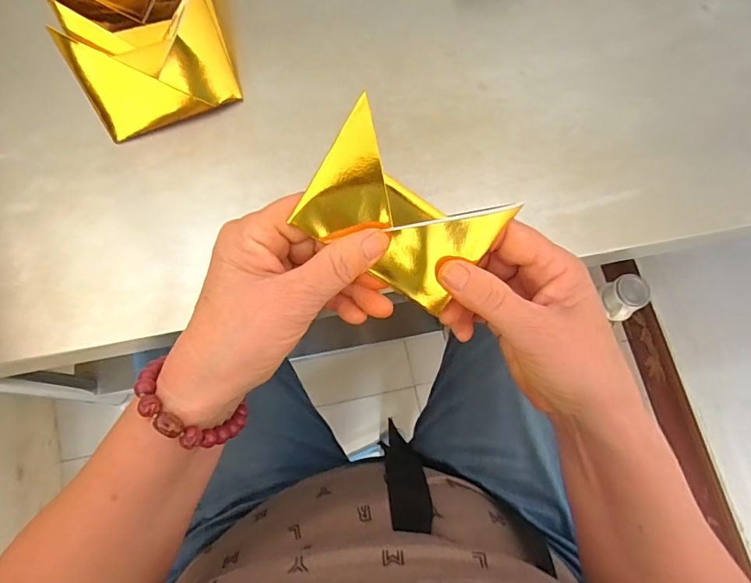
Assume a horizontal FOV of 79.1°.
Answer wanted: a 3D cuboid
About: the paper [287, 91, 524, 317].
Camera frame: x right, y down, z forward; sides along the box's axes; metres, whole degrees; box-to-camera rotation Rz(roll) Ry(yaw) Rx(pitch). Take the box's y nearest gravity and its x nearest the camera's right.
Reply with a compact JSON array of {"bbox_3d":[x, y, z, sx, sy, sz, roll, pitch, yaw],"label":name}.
[{"bbox_3d":[0.014,-0.041,0.245,0.098,0.014,0.069,32,99,-14],"label":"paper"}]

